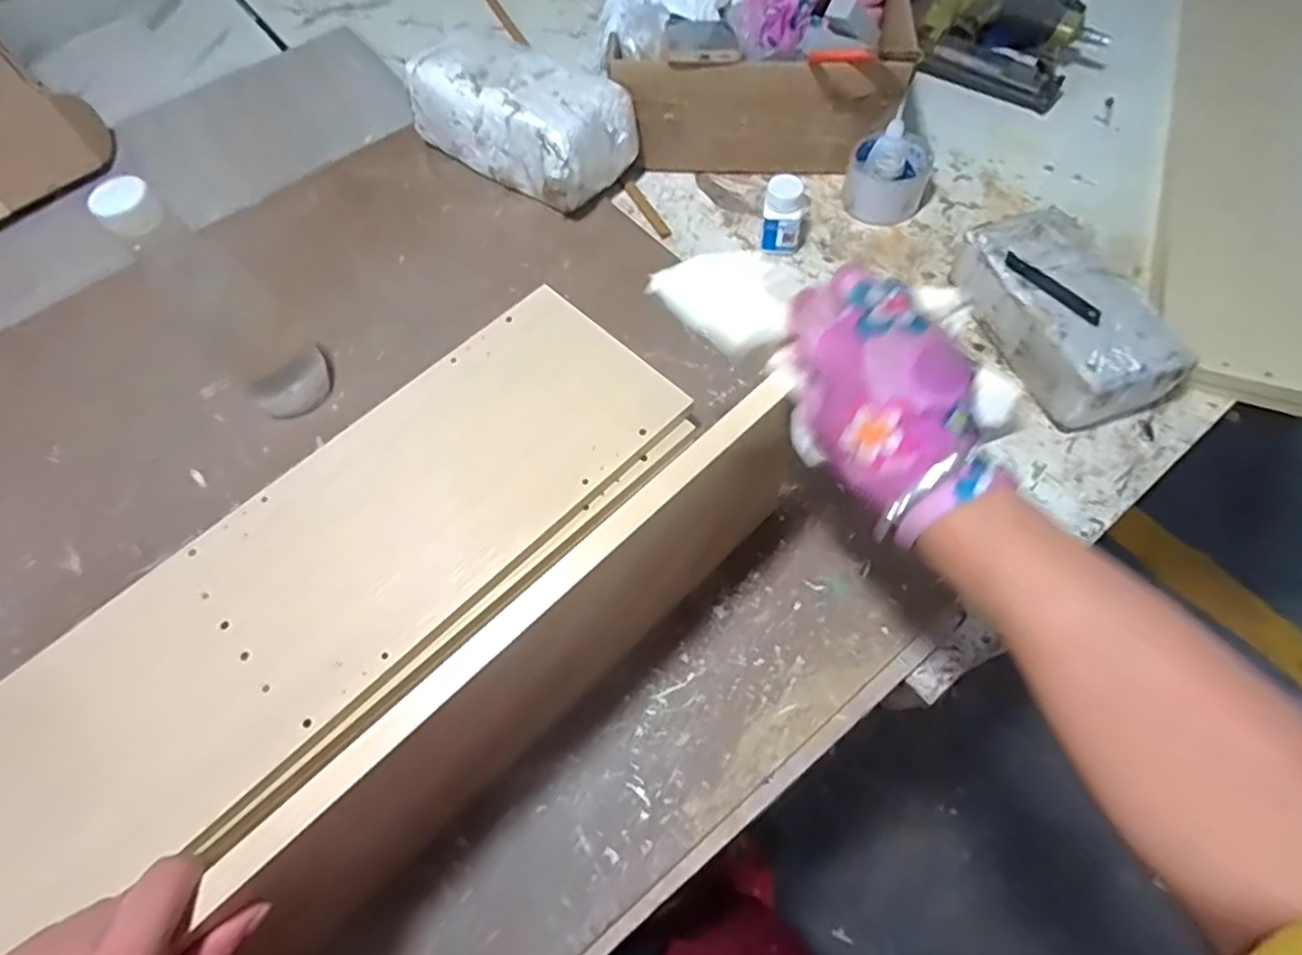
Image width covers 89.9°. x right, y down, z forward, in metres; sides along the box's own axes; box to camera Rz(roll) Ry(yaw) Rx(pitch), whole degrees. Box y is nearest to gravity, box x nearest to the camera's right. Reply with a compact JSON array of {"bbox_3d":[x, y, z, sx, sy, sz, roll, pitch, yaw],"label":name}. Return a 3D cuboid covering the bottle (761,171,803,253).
[{"bbox_3d":[0.136,-0.271,0.677,0.041,0.072,0.040,9,63,9],"label":"bottle"}]

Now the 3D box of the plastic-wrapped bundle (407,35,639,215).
[{"bbox_3d":[-0.144,-0.400,0.727,0.241,0.112,0.125,35,70,20],"label":"plastic-wrapped bundle"}]

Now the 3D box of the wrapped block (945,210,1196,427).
[{"bbox_3d":[0.372,-0.149,0.599,0.105,0.067,0.208,-17,62,-5],"label":"wrapped block"}]

